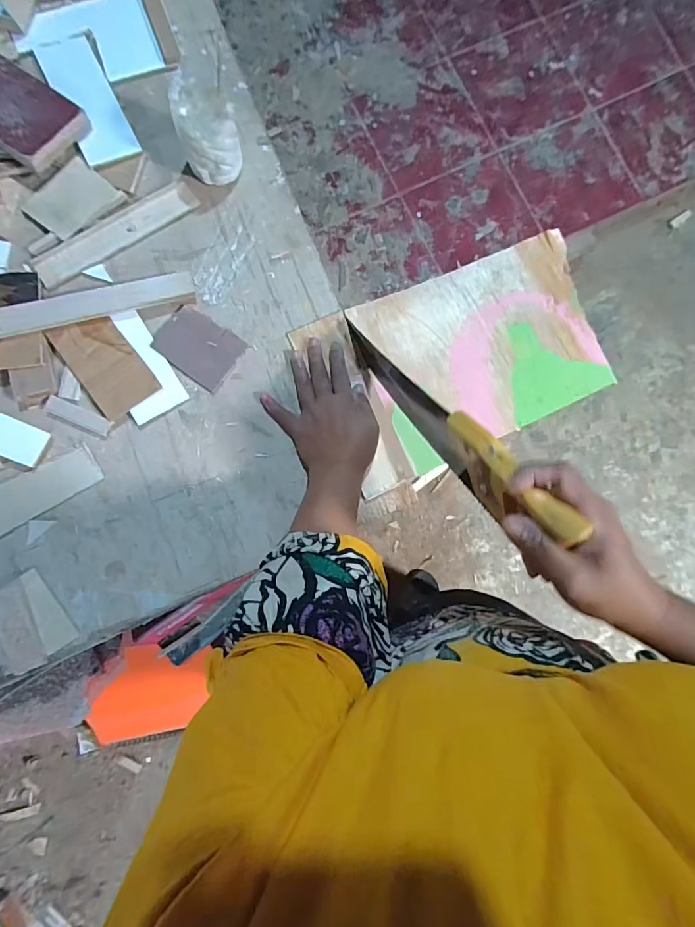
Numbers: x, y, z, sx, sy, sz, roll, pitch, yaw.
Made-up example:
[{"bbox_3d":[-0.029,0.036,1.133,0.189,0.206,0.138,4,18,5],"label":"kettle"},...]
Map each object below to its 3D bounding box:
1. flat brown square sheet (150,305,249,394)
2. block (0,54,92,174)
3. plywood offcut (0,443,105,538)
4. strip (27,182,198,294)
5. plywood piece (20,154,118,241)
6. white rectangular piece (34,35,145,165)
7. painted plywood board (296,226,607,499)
[{"bbox_3d":[-0.176,-0.139,0.530,0.091,0.004,0.071,34,84,1],"label":"flat brown square sheet"},{"bbox_3d":[-0.405,-0.421,0.518,0.193,0.029,0.090,35,84,1],"label":"block"},{"bbox_3d":[-0.356,0.034,0.505,0.152,0.009,0.052,-29,86,-5],"label":"plywood offcut"},{"bbox_3d":[-0.275,-0.276,0.535,0.204,0.006,0.041,-35,87,-5],"label":"strip"},{"bbox_3d":[-0.331,-0.315,0.533,0.071,0.008,0.089,42,84,2],"label":"plywood piece"},{"bbox_3d":[-0.317,-0.444,0.543,0.064,0.009,0.170,-26,86,-5],"label":"white rectangular piece"},{"bbox_3d":[0.143,-0.131,0.553,0.350,0.014,0.216,-24,87,-9],"label":"painted plywood board"}]

